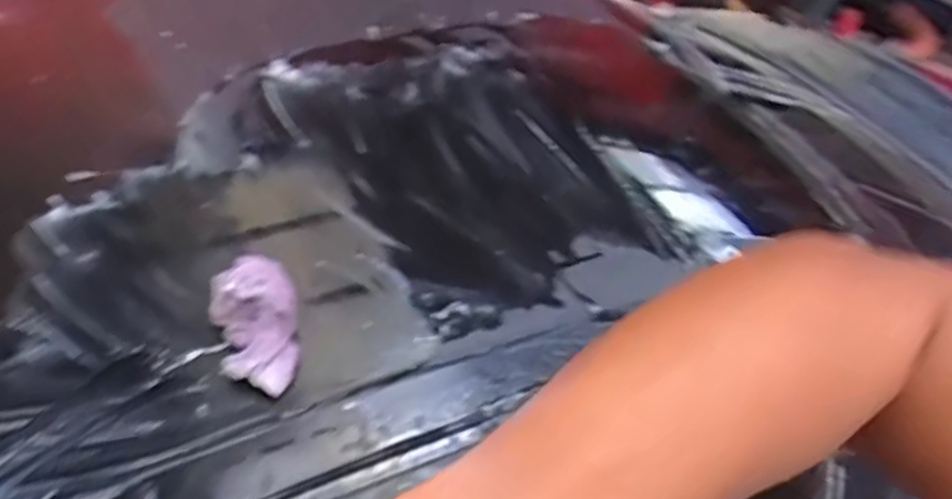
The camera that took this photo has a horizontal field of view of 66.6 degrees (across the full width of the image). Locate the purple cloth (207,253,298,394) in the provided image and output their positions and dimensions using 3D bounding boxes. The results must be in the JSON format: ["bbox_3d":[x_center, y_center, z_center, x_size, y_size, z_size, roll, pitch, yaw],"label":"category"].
[{"bbox_3d":[-0.198,0.065,0.659,0.074,0.051,0.120,-14,51,-19],"label":"purple cloth"}]

